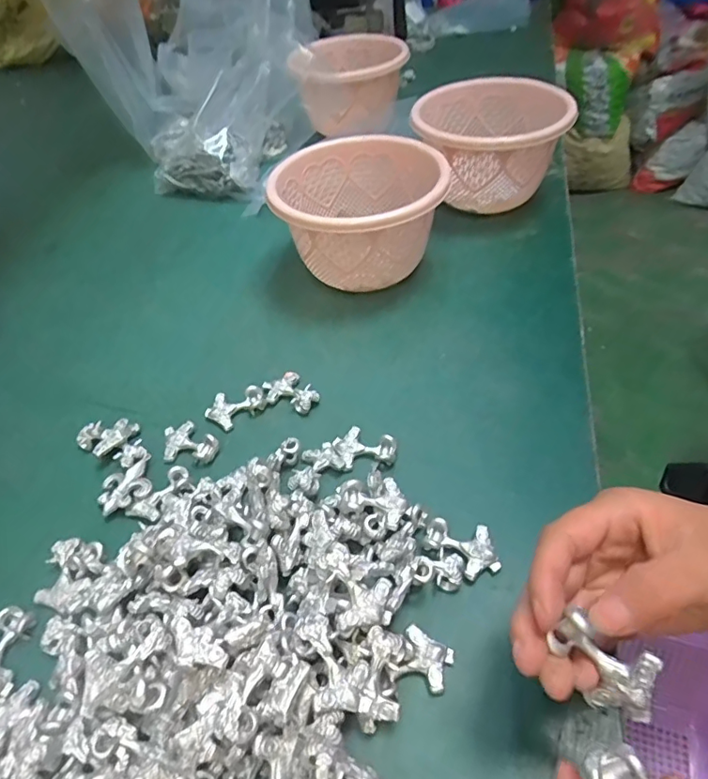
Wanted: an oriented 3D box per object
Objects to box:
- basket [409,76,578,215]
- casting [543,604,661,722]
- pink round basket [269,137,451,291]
[{"bbox_3d":[0.134,-0.245,0.547,0.147,0.098,0.145,-1,48,4],"label":"basket"},{"bbox_3d":[0.089,0.099,0.187,0.035,0.025,0.017,27,55,26],"label":"casting"},{"bbox_3d":[0.006,-0.146,0.462,0.139,0.095,0.132,-2,48,3],"label":"pink round basket"}]

